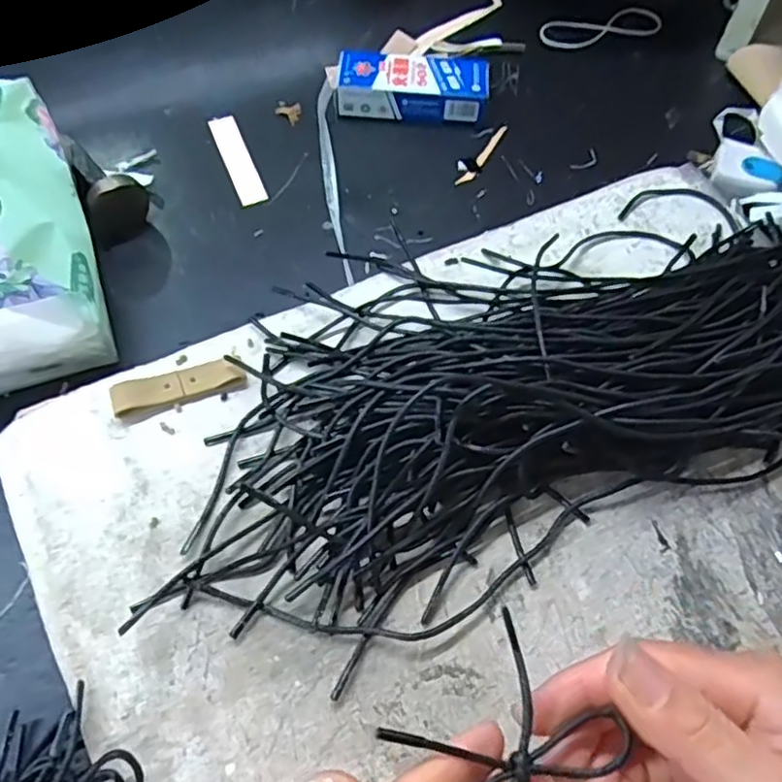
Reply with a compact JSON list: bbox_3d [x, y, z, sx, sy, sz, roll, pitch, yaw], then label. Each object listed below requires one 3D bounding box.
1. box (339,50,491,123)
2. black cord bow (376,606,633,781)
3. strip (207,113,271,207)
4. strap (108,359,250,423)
[{"bbox_3d":[0.016,-0.214,0.475,0.102,0.024,0.041,3,59,0],"label":"box"},{"bbox_3d":[0.034,0.104,0.209,0.067,0.017,0.054,-27,63,-17],"label":"black cord bow"},{"bbox_3d":[-0.103,-0.156,0.449,0.019,0.004,0.085,-19,61,-13],"label":"strip"},{"bbox_3d":[-0.099,-0.002,0.317,0.060,0.010,0.017,-16,61,-11],"label":"strap"}]

